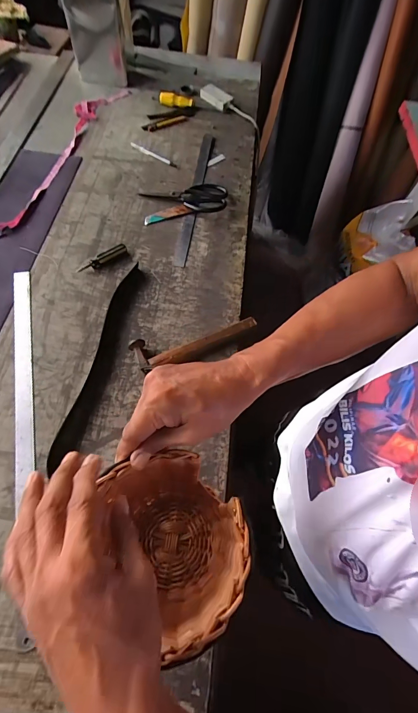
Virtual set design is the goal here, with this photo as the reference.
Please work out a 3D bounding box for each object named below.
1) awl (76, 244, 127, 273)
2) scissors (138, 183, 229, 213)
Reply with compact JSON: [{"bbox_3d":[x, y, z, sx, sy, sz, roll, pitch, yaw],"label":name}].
[{"bbox_3d":[-0.226,-0.207,0.726,0.110,0.020,0.026,-33,69,-18],"label":"awl"},{"bbox_3d":[-0.053,-0.378,0.827,0.205,0.014,0.101,-12,64,-10],"label":"scissors"}]

